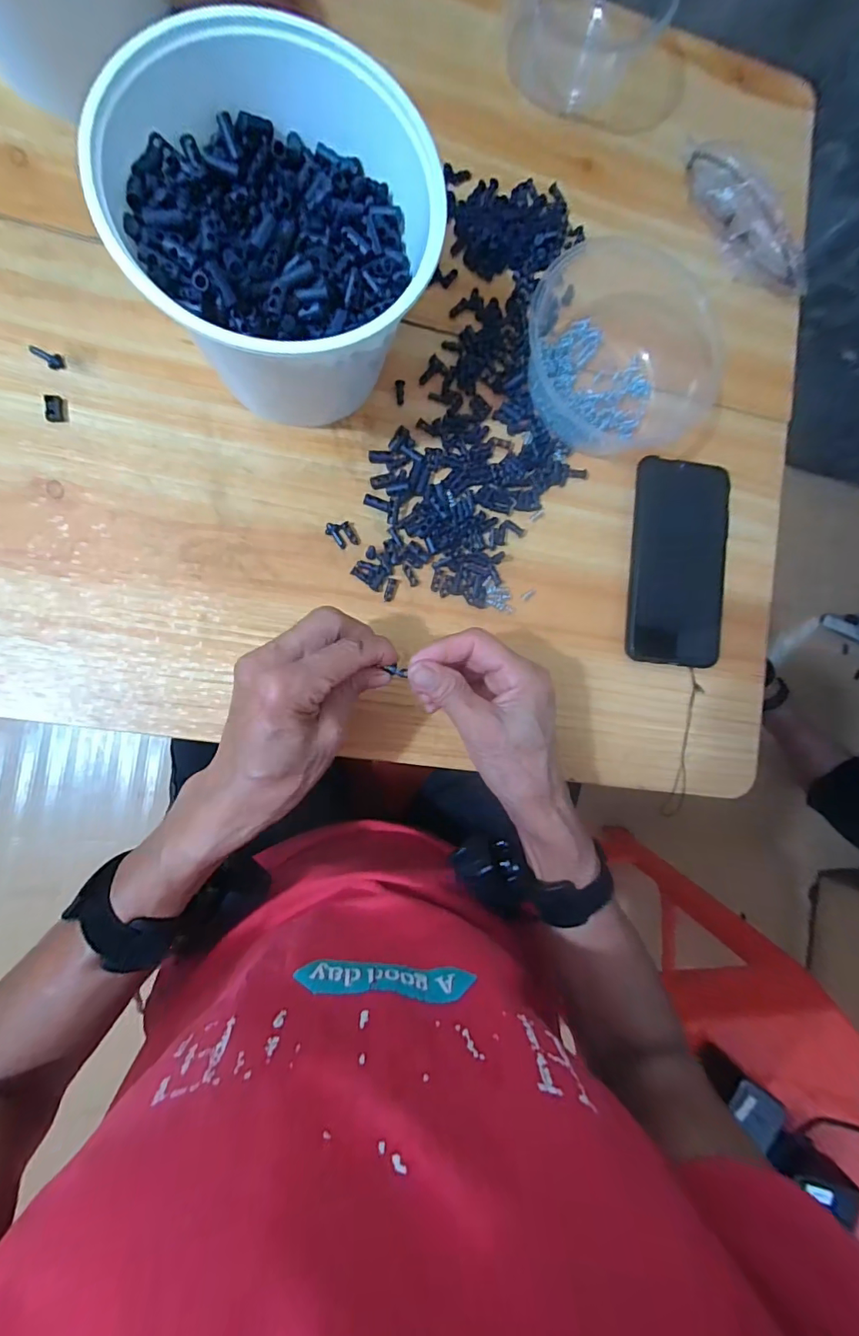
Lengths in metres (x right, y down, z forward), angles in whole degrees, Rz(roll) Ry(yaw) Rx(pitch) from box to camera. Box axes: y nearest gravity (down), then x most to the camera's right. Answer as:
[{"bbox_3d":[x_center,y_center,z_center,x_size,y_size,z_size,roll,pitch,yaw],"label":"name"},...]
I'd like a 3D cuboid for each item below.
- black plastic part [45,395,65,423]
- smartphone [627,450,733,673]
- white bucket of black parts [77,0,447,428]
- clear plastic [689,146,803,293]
[{"bbox_3d":[-0.248,-0.172,0.315,0.010,0.004,0.018,-2,88,-9],"label":"black plastic part"},{"bbox_3d":[0.203,-0.085,0.388,0.080,0.010,0.163,5,87,-9],"label":"smartphone"},{"bbox_3d":[-0.082,-0.237,0.288,0.162,0.113,0.153,8,87,-9],"label":"white bucket of black parts"},{"bbox_3d":[0.265,-0.371,0.398,0.139,0.035,0.029,43,82,-5],"label":"clear plastic"}]

